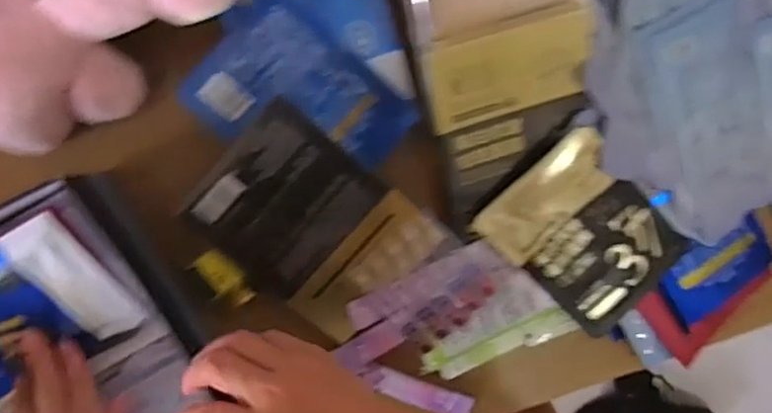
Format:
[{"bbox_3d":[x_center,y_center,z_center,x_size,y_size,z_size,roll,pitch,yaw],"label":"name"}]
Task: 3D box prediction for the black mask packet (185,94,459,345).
[{"bbox_3d":[-0.055,0.015,0.532,0.175,0.018,0.126,42,97,-21],"label":"black mask packet"}]

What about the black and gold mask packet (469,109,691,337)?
[{"bbox_3d":[0.169,0.021,0.566,0.123,0.014,0.170,-44,108,8],"label":"black and gold mask packet"}]

